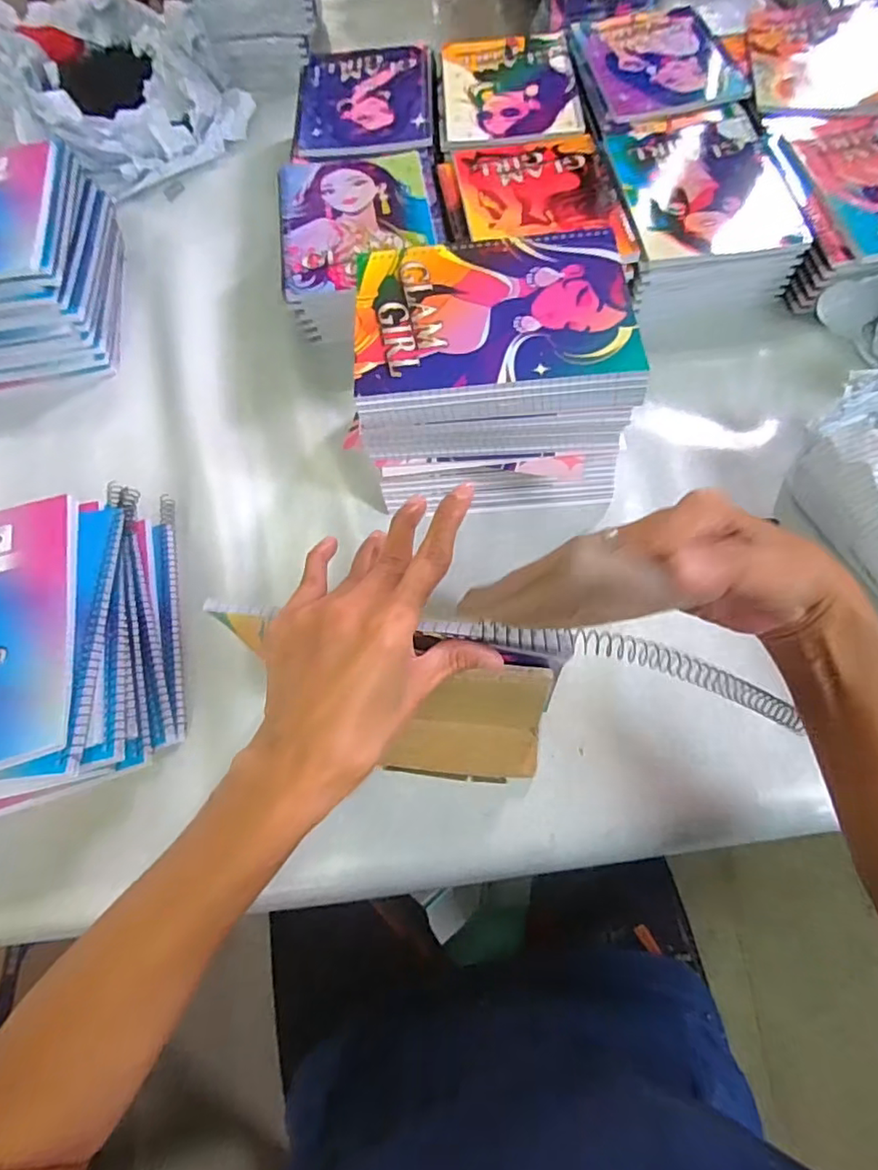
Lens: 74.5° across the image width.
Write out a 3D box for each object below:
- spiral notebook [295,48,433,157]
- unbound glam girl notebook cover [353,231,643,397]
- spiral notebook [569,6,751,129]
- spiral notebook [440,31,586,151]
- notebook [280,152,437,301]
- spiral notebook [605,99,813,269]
[{"bbox_3d":[-0.085,-0.558,0.664,0.149,0.011,0.201,-2,65,2],"label":"spiral notebook"},{"bbox_3d":[0.038,-0.198,0.413,0.194,0.007,0.140,-3,65,1],"label":"unbound glam girl notebook cover"},{"bbox_3d":[0.244,-0.602,0.661,0.162,0.007,0.214,-7,65,-1],"label":"spiral notebook"},{"bbox_3d":[0.078,-0.567,0.657,0.151,0.011,0.212,-2,65,2],"label":"spiral notebook"},{"bbox_3d":[-0.082,-0.368,0.575,0.150,0.009,0.200,-9,65,-1],"label":"notebook"},{"bbox_3d":[0.258,-0.403,0.566,0.159,0.007,0.217,-5,65,0],"label":"spiral notebook"}]

